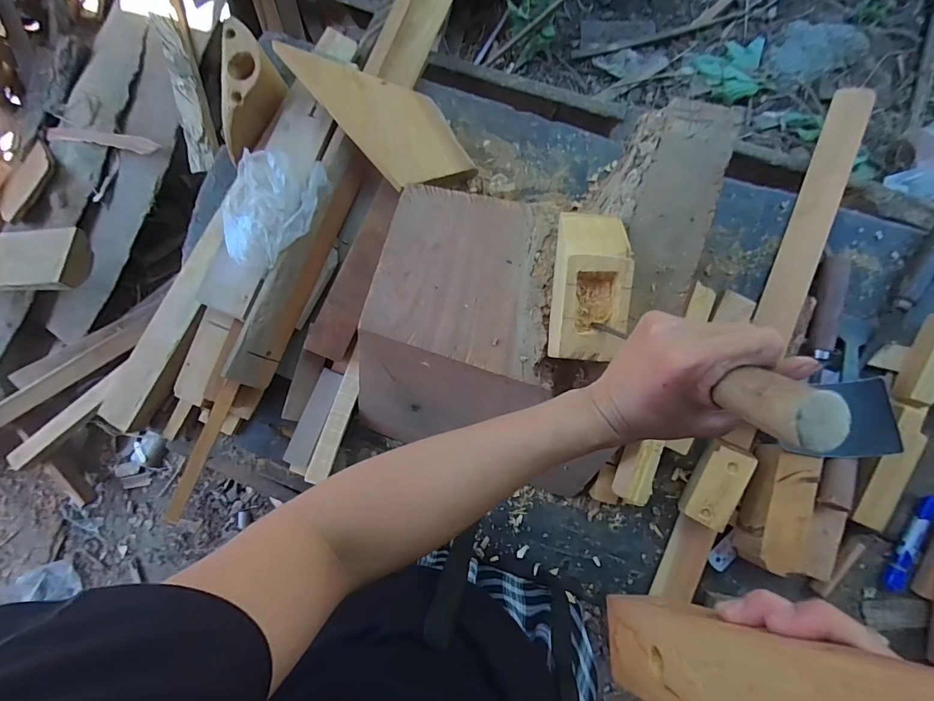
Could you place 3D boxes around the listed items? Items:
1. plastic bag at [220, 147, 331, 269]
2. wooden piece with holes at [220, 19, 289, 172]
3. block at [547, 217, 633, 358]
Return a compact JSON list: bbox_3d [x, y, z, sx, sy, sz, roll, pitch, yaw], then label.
[{"bbox_3d":[-0.242,-0.175,0.528,0.105,0.033,0.147,21,90,4],"label":"plastic bag"},{"bbox_3d":[-0.284,-0.337,0.566,0.055,0.064,0.160,2,89,3],"label":"wooden piece with holes"},{"bbox_3d":[0.124,-0.065,0.428,0.070,0.049,0.148,6,89,4],"label":"block"}]

